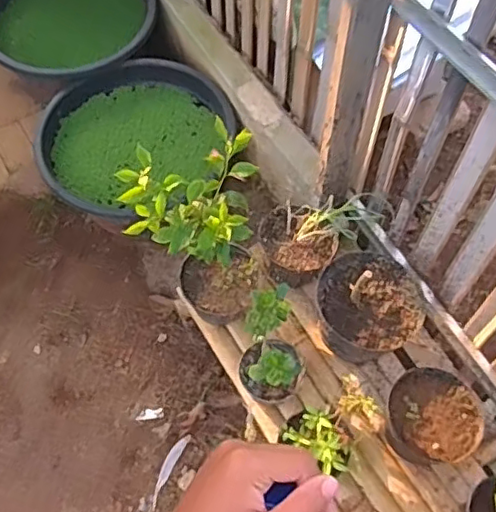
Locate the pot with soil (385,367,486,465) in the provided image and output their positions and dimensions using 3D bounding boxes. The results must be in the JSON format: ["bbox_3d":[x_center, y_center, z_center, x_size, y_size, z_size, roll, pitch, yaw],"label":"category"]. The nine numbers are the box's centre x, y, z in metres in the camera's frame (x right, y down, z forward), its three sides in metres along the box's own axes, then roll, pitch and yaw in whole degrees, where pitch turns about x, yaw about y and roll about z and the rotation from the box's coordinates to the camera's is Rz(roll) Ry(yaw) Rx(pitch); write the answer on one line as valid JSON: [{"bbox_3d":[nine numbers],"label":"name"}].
[{"bbox_3d":[0.356,0.317,1.179,0.172,0.105,0.165,0,61,0],"label":"pot with soil"}]

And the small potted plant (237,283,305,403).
[{"bbox_3d":[0.047,0.173,1.206,0.124,0.221,0.192,0,61,0],"label":"small potted plant"}]

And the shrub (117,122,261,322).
[{"bbox_3d":[-0.112,-0.069,1.292,0.249,0.371,0.327,-1,61,0],"label":"shrub"}]

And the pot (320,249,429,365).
[{"bbox_3d":[0.255,0.110,1.304,0.216,0.149,0.226,4,61,3],"label":"pot"}]

